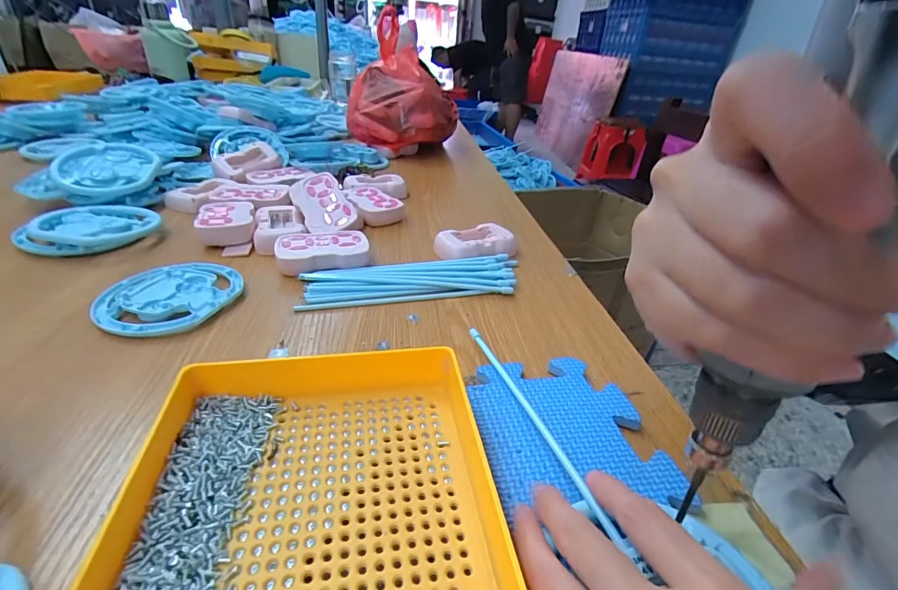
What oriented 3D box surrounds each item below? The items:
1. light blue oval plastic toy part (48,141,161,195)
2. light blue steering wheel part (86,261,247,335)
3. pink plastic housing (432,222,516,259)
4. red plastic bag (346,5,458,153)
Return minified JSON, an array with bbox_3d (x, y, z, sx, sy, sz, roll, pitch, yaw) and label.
[{"bbox_3d":[-0.403,-0.152,0.496,0.099,0.018,0.109,-25,57,-30],"label":"light blue oval plastic toy part"},{"bbox_3d":[-0.227,0.001,0.345,0.102,0.011,0.093,-11,35,-25],"label":"light blue steering wheel part"},{"bbox_3d":[0.030,-0.056,0.461,0.081,0.021,0.053,-13,36,-28],"label":"pink plastic housing"},{"bbox_3d":[-0.084,-0.370,0.789,0.199,0.197,0.141,4,32,-2],"label":"red plastic bag"}]

